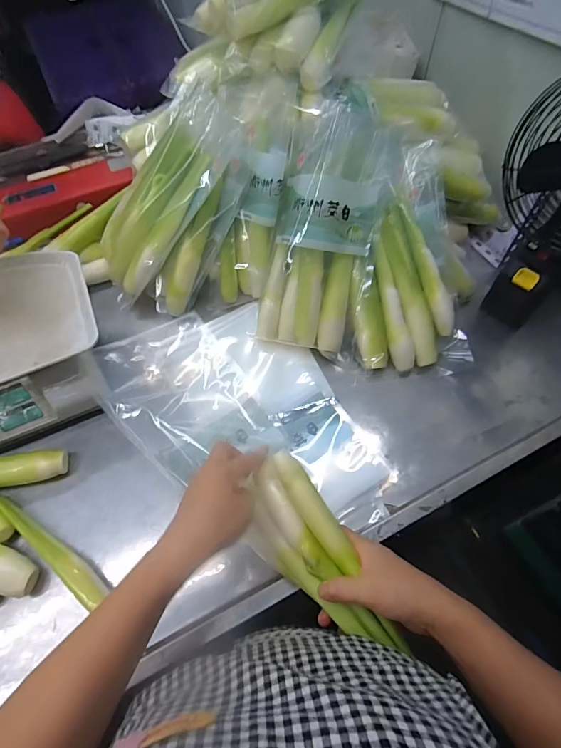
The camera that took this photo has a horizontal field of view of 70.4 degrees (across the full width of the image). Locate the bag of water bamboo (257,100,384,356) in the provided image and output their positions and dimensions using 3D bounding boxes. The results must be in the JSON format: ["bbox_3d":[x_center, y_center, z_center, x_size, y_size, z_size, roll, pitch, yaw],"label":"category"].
[{"bbox_3d":[0.066,-0.234,0.601,0.148,0.121,0.391,13,98,8],"label":"bag of water bamboo"}]

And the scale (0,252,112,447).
[{"bbox_3d":[-0.410,-0.035,0.574,0.298,0.101,0.251,-21,62,-11],"label":"scale"}]

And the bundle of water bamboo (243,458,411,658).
[{"bbox_3d":[0.033,0.190,0.410,0.080,0.086,0.206,-32,65,-16],"label":"bundle of water bamboo"}]

